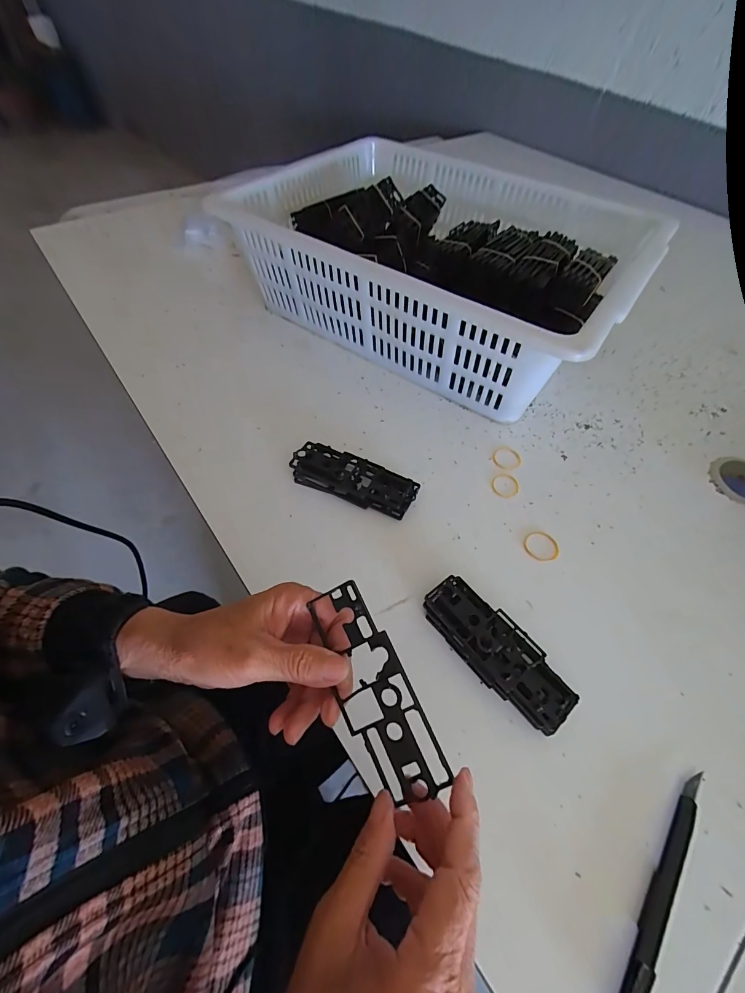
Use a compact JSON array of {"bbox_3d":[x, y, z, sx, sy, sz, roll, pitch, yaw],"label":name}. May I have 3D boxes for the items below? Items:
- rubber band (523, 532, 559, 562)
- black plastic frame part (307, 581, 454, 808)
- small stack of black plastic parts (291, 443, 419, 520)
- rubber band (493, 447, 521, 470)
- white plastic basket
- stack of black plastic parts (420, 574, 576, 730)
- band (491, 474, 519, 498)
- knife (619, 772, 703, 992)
[{"bbox_3d":[0.162,0.047,0.371,0.034,0.004,0.031,0,55,-3],"label":"rubber band"},{"bbox_3d":[0.000,0.112,0.224,0.043,0.005,0.118,-31,72,10],"label":"black plastic frame part"},{"bbox_3d":[-0.019,-0.018,0.397,0.126,0.022,0.046,21,57,11],"label":"small stack of black plastic parts"},{"bbox_3d":[0.150,-0.044,0.431,0.031,0.004,0.032,1,55,-2],"label":"rubber band"},{"bbox_3d":[0.086,-0.330,0.546,0.510,0.137,0.392,32,59,18],"label":"white plastic basket"},{"bbox_3d":[0.097,0.121,0.305,0.048,0.025,0.125,-32,62,-23],"label":"stack of black plastic parts"},{"bbox_3d":[0.141,-0.012,0.410,0.031,0.004,0.030,1,55,-2],"label":"band"},{"bbox_3d":[0.180,0.238,0.235,0.014,0.012,0.144,36,61,20],"label":"knife"}]

